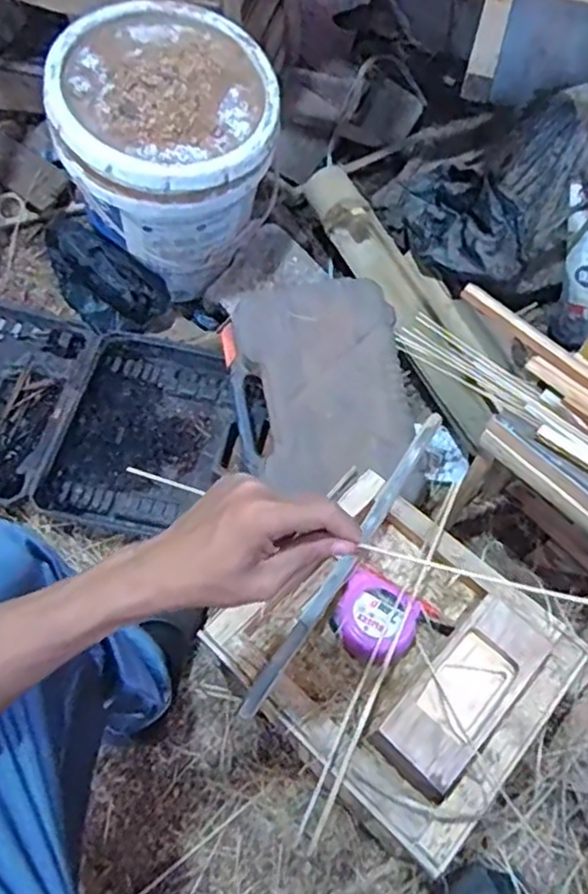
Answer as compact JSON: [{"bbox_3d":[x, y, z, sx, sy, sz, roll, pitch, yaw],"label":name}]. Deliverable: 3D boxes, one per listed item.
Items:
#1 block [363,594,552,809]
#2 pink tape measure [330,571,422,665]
[{"bbox_3d":[0.153,0.218,0.590,0.073,0.026,0.179,41,69,18],"label":"block"},{"bbox_3d":[0.082,0.172,0.658,0.080,0.031,0.076,29,65,13],"label":"pink tape measure"}]

